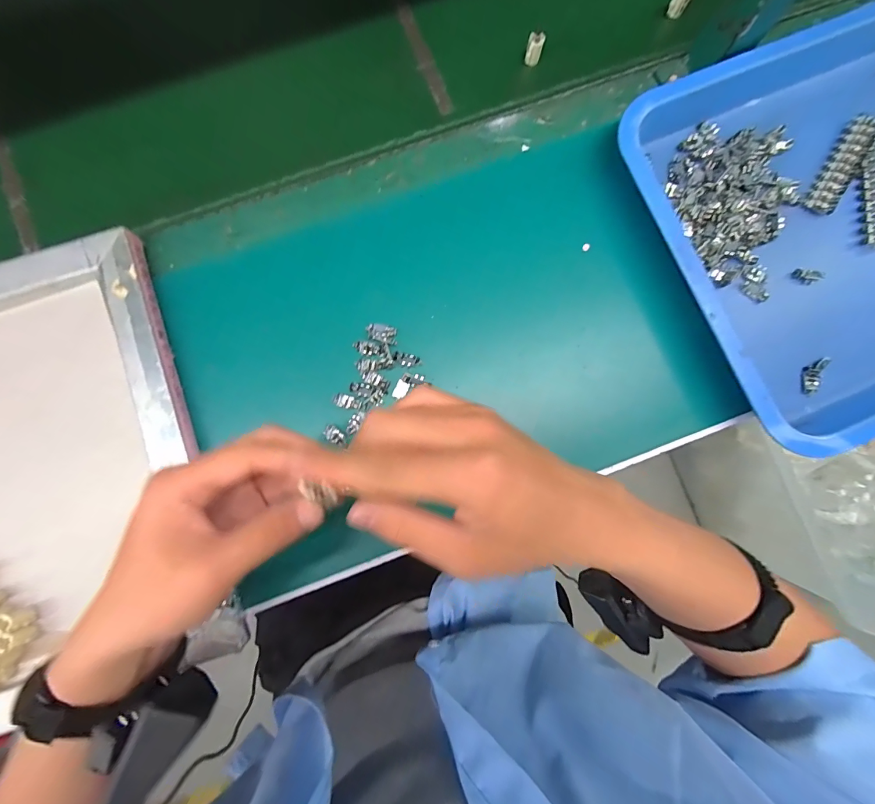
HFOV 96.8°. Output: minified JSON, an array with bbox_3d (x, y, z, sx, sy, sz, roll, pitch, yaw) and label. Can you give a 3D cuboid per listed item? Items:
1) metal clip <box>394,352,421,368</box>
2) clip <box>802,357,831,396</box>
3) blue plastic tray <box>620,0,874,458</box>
[{"bbox_3d":[-0.027,-0.038,0.348,0.024,0.004,0.012,8,83,0],"label":"metal clip"},{"bbox_3d":[0.333,-0.024,0.343,0.017,0.007,0.035,18,98,3],"label":"clip"},{"bbox_3d":[0.415,-0.187,0.347,0.454,0.034,0.346,-24,85,-4],"label":"blue plastic tray"}]

